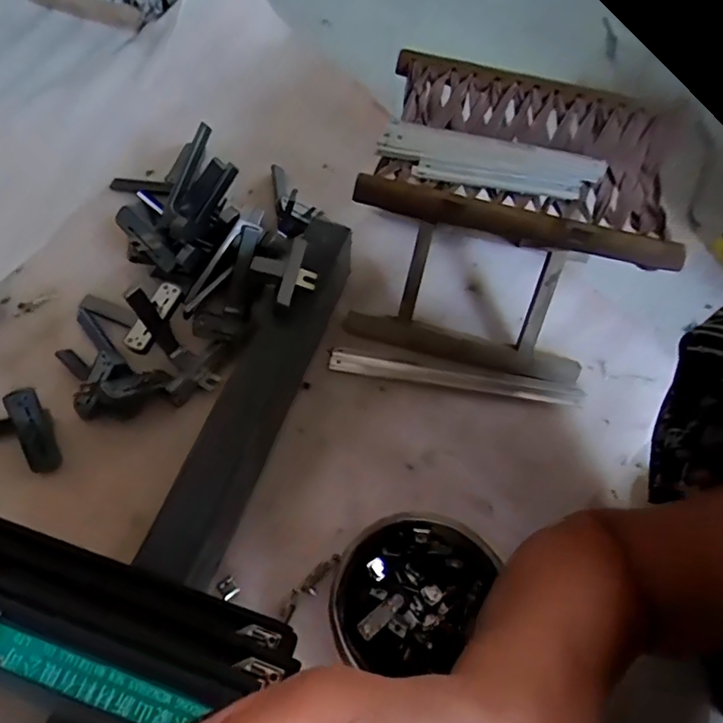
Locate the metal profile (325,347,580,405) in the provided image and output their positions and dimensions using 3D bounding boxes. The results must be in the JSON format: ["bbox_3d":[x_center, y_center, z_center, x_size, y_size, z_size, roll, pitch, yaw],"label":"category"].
[{"bbox_3d":[0.123,0.021,0.735,0.328,0.014,0.028,9,63,2],"label":"metal profile"}]

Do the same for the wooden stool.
[{"bbox_3d":[0.163,-0.153,0.693,0.315,0.274,0.245,19,64,7],"label":"wooden stool"}]

